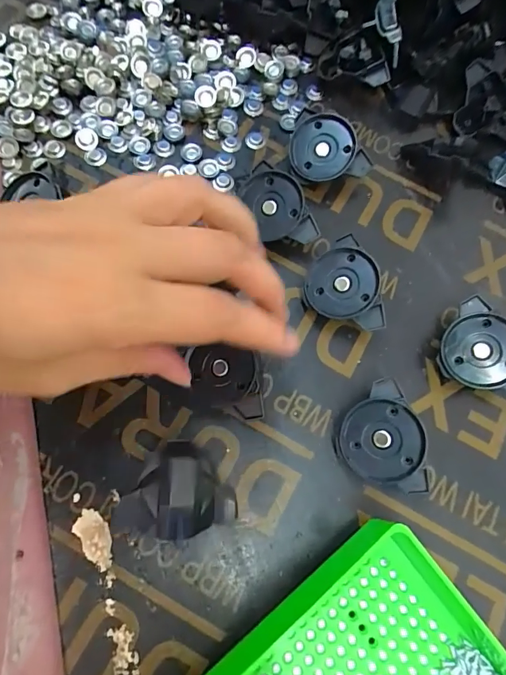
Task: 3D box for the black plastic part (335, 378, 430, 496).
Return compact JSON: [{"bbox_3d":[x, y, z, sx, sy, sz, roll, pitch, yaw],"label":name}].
[{"bbox_3d":[0.072,0.055,0.217,0.047,0.018,0.047,-43,71,9],"label":"black plastic part"}]

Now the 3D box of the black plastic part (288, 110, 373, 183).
[{"bbox_3d":[0.051,-0.126,0.267,0.052,0.029,0.046,6,71,0],"label":"black plastic part"}]

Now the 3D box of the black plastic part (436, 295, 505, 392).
[{"bbox_3d":[0.138,0.008,0.234,0.051,0.018,0.047,28,94,16],"label":"black plastic part"}]

